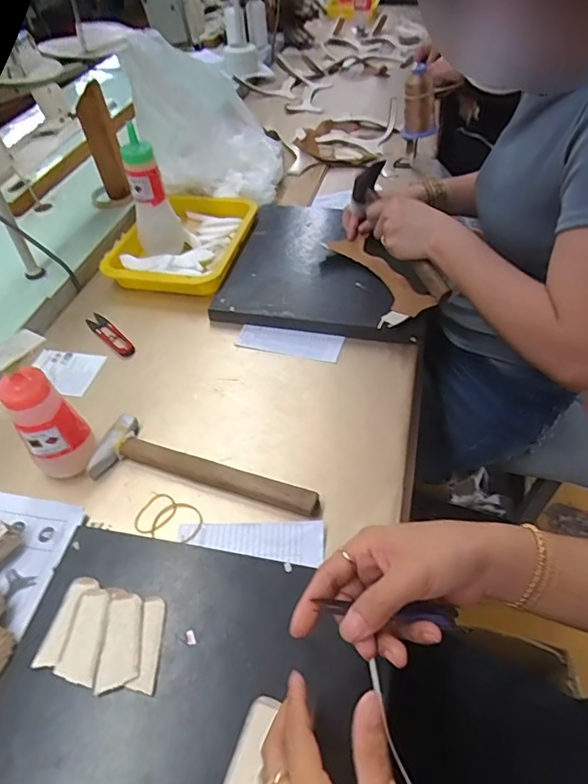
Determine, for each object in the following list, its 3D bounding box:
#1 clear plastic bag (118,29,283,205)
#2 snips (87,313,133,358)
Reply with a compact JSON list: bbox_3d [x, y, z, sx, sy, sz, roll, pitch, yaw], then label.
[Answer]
[{"bbox_3d":[-0.146,-0.482,0.854,0.221,0.243,0.157,7,49,10],"label":"clear plastic bag"},{"bbox_3d":[-0.264,-0.083,0.693,0.025,0.005,0.113,-37,56,-26],"label":"snips"}]

